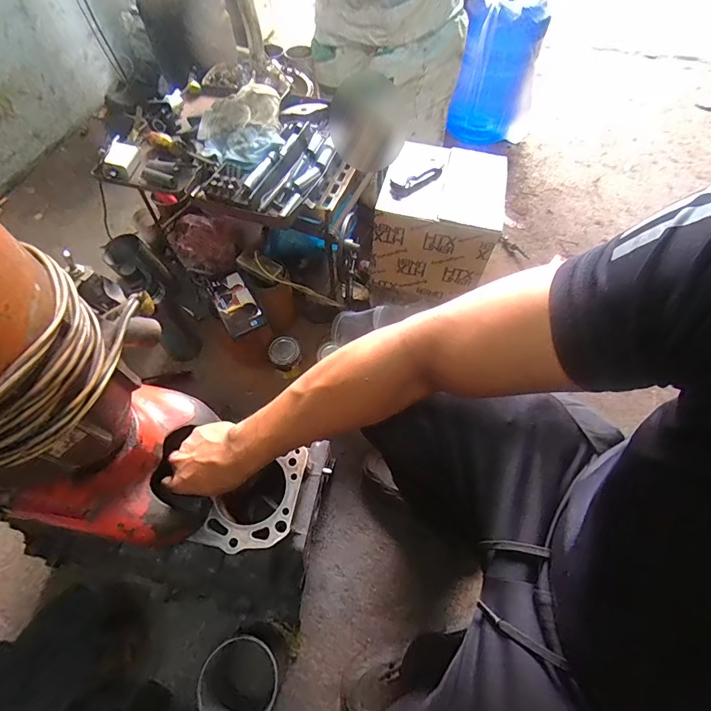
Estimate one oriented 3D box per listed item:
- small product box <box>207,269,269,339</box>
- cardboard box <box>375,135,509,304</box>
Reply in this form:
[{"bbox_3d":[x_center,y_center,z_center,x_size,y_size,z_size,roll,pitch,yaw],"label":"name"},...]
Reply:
[{"bbox_3d":[-0.239,-0.105,0.753,0.072,0.012,0.153,-28,64,-16],"label":"small product box"},{"bbox_3d":[0.165,-0.274,0.774,0.216,0.207,0.214,13,61,7],"label":"cardboard box"}]

